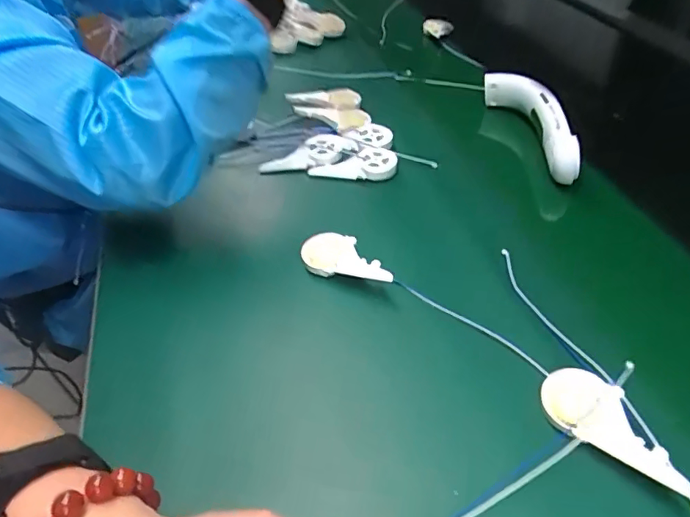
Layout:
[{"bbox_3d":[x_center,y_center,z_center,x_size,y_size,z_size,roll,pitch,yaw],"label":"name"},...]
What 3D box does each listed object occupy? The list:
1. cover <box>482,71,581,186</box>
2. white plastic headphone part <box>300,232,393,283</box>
[{"bbox_3d":[0.221,-0.161,0.588,0.042,0.050,0.180,-12,47,-12],"label":"cover"},{"bbox_3d":[0.004,-0.001,0.449,0.090,0.023,0.040,20,49,18],"label":"white plastic headphone part"}]

